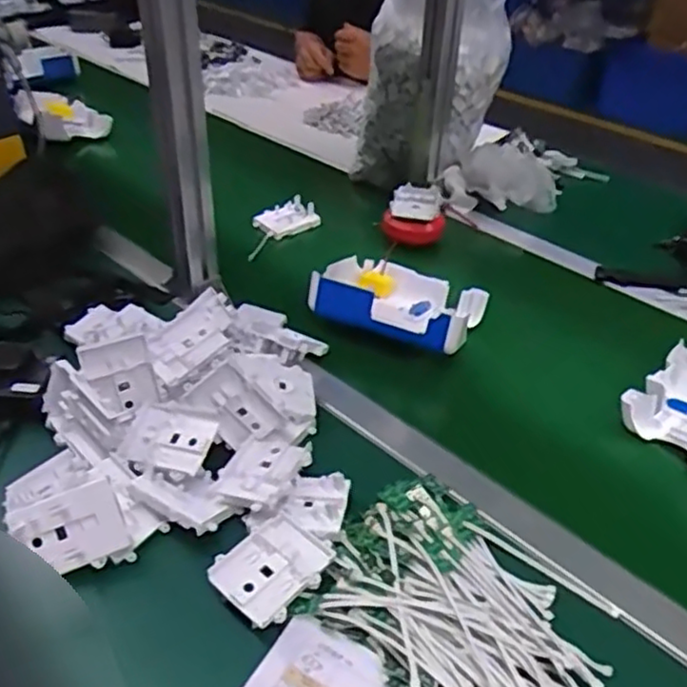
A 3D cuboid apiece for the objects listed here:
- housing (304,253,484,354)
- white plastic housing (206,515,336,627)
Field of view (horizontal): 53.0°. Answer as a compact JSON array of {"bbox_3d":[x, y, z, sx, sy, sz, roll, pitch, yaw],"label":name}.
[{"bbox_3d":[0.069,-0.057,0.840,0.192,0.066,0.144,17,40,18],"label":"housing"},{"bbox_3d":[-0.055,0.177,0.548,0.066,0.019,0.086,29,45,29],"label":"white plastic housing"}]

